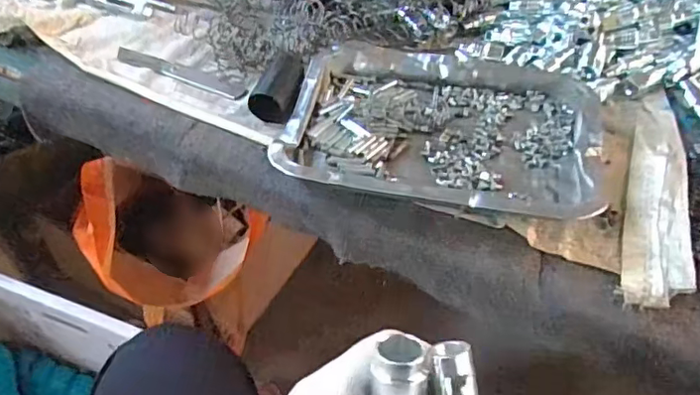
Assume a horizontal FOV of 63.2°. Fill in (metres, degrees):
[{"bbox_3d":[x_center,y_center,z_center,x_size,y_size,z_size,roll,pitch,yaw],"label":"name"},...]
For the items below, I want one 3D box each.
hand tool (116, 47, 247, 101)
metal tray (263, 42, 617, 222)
[{"bbox_3d":[-0.163,-0.118,0.541,0.144,0.005,0.022,21,52,16],"label":"hand tool"},{"bbox_3d":[0.078,-0.065,0.473,0.248,0.032,0.185,9,50,7],"label":"metal tray"}]

